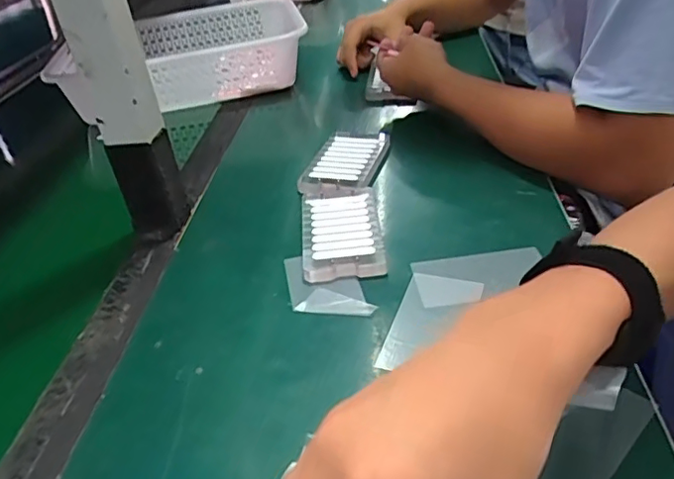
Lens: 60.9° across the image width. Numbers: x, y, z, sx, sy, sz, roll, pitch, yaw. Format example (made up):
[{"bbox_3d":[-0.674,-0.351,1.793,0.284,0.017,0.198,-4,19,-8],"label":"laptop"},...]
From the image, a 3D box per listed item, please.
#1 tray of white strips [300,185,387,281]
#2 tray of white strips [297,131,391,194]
[{"bbox_3d":[0.003,-0.009,0.511,0.066,0.016,0.128,-7,34,1],"label":"tray of white strips"},{"bbox_3d":[0.013,-0.086,0.618,0.072,0.019,0.131,5,36,18],"label":"tray of white strips"}]

